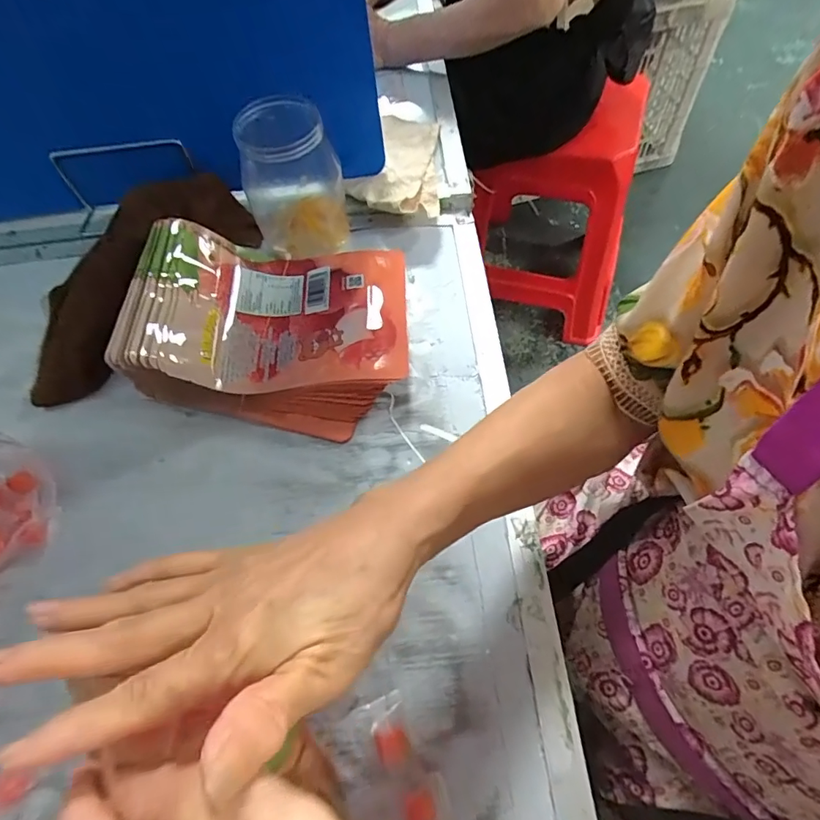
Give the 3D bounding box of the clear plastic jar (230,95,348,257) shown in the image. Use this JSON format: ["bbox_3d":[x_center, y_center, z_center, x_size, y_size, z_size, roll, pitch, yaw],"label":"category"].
[{"bbox_3d":[-0.124,-0.244,0.512,0.094,0.129,0.114,-17,62,-6],"label":"clear plastic jar"}]

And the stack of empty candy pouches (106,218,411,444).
[{"bbox_3d":[-0.121,-0.089,0.459,0.245,0.091,0.196,8,62,7],"label":"stack of empty candy pouches"}]

